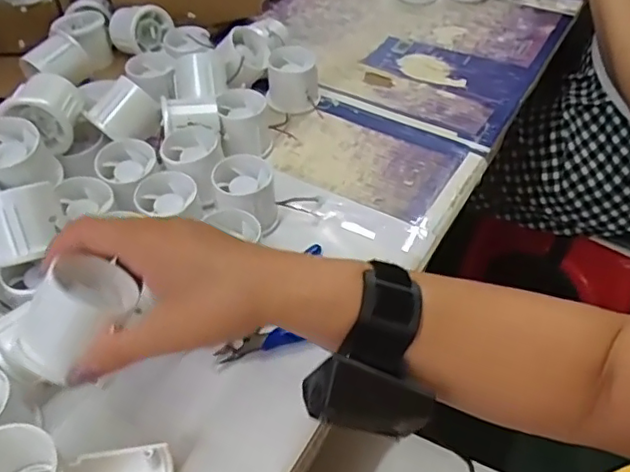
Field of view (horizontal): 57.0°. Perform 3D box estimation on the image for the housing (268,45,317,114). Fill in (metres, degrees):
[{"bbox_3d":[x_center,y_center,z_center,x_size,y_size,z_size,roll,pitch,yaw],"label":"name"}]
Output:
[{"bbox_3d":[-0.023,-0.167,0.622,0.052,0.052,0.054,1,47,1],"label":"housing"}]

